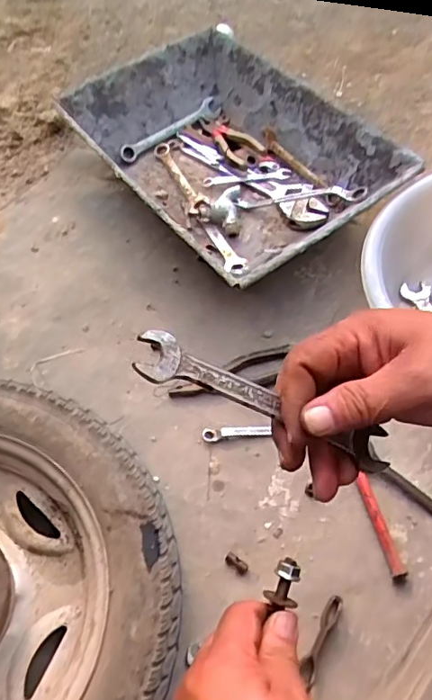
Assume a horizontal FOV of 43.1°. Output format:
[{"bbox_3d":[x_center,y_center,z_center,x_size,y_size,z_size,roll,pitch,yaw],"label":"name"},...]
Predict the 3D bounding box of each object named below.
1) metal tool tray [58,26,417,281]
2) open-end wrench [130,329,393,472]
[{"bbox_3d":[0.011,-0.284,0.836,0.313,0.133,0.482,-31,62,-15],"label":"metal tool tray"},{"bbox_3d":[0.029,0.031,0.300,0.155,0.011,0.025,26,61,-10],"label":"open-end wrench"}]

